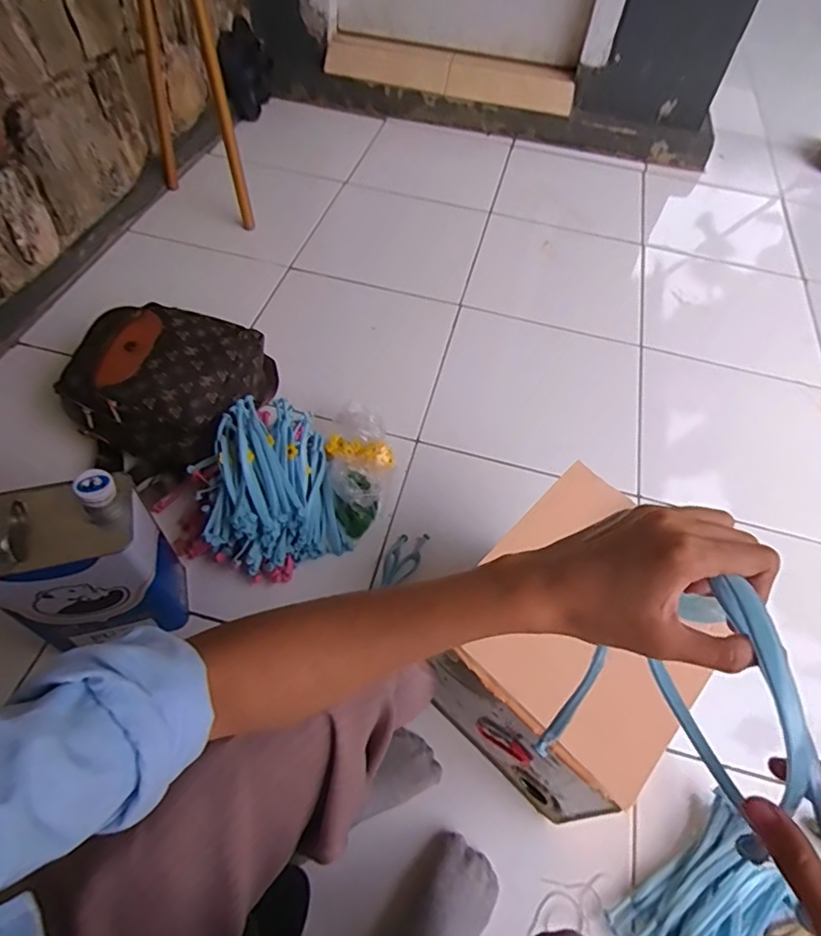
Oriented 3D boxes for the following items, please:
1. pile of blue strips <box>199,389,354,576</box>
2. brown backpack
[{"bbox_3d":[-0.211,0.028,0.837,0.201,0.133,0.230,-14,57,-14],"label":"pile of blue strips"},{"bbox_3d":[-0.404,-0.128,0.908,0.299,0.152,0.235,5,54,-2],"label":"brown backpack"}]

